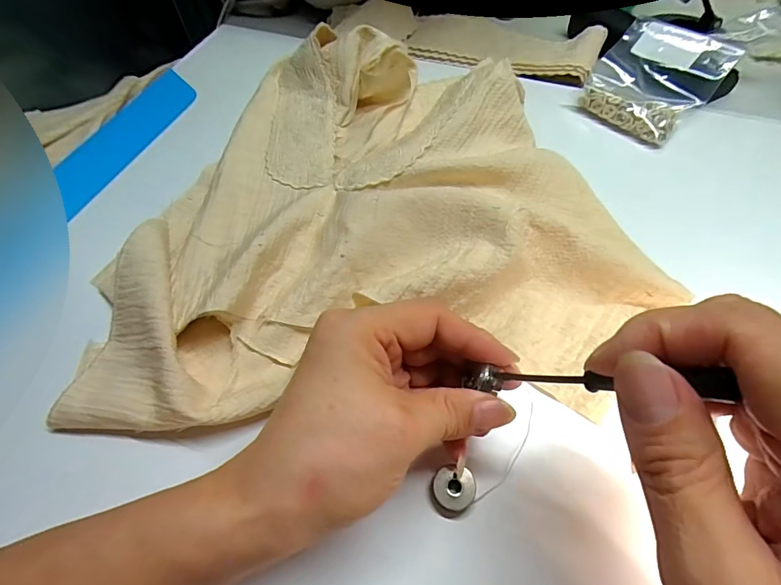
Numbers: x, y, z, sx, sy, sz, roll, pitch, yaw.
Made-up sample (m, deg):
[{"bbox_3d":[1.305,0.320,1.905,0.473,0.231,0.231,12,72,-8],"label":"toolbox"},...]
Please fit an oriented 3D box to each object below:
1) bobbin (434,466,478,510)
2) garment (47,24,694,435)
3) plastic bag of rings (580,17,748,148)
[{"bbox_3d":[0.031,0.096,0.204,0.020,0.011,0.019,-1,57,2],"label":"bobbin"},{"bbox_3d":[-0.012,-0.073,0.294,0.352,0.042,0.326,-2,57,2],"label":"garment"},{"bbox_3d":[0.216,-0.176,0.343,0.091,0.030,0.113,39,66,24],"label":"plastic bag of rings"}]

